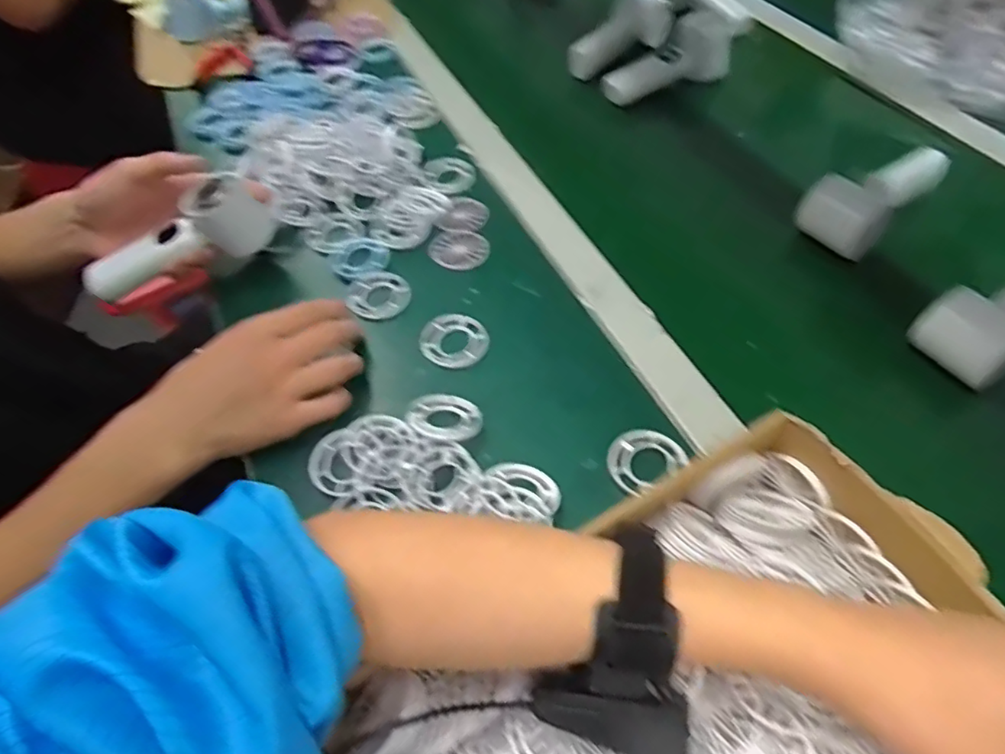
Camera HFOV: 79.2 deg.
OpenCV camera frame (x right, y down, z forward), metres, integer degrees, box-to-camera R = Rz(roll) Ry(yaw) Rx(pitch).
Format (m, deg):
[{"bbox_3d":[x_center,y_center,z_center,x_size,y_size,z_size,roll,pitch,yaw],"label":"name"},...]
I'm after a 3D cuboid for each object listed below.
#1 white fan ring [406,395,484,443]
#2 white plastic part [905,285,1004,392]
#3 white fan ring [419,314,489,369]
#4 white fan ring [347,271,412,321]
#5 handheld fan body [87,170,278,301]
[{"bbox_3d":[-0.042,0.030,0.445,0.052,0.007,0.052,6,32,-4],"label":"white fan ring"},{"bbox_3d":[0.388,-0.056,0.459,0.153,0.045,0.063,-30,58,-16],"label":"white plastic part"},{"bbox_3d":[-0.041,-0.030,0.510,0.055,0.011,0.052,-2,55,3],"label":"white fan ring"},{"bbox_3d":[-0.111,-0.075,0.548,0.054,0.006,0.058,-2,55,3],"label":"white fan ring"},{"bbox_3d":[-0.278,-0.115,0.536,0.162,0.089,0.044,-37,61,-20],"label":"handheld fan body"}]

